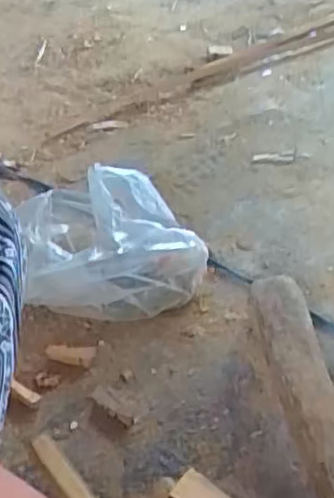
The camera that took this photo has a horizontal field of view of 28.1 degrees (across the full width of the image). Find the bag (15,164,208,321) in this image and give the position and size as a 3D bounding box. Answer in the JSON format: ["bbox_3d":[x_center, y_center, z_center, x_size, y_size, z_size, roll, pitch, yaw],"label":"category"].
[{"bbox_3d":[-0.063,-0.010,0.741,0.201,0.082,0.167,-4,42,-7],"label":"bag"}]

